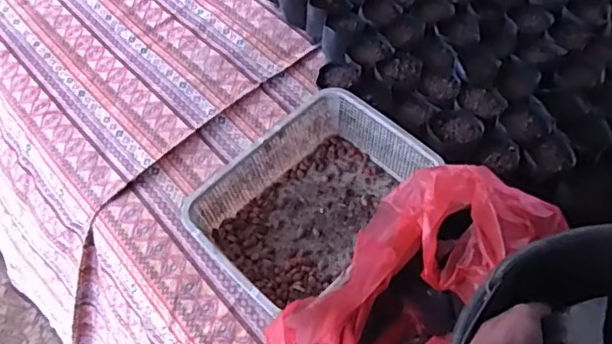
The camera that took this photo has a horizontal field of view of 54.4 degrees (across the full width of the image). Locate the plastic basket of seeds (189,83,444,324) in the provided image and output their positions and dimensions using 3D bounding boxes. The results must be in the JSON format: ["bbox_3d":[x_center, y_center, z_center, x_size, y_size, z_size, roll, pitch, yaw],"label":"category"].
[{"bbox_3d":[0.001,0.035,0.784,0.285,0.088,0.188,-41,63,-20],"label":"plastic basket of seeds"}]

